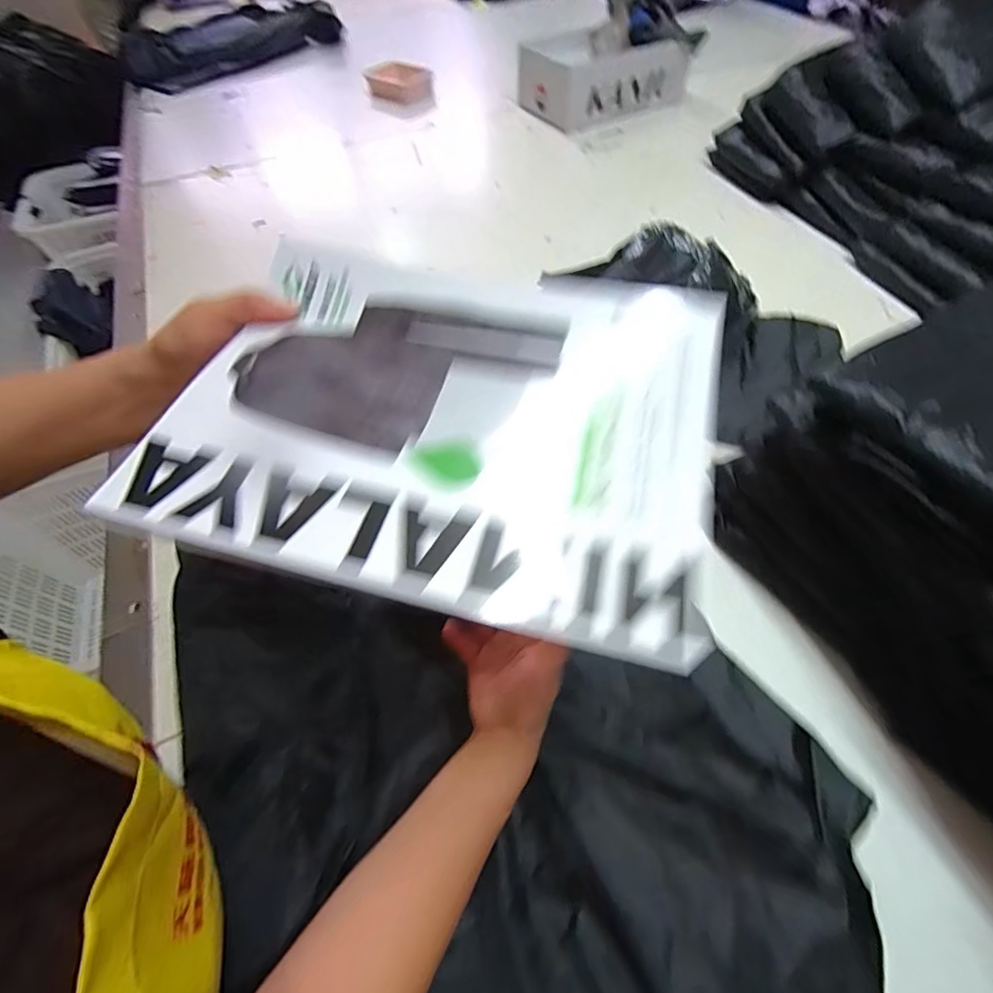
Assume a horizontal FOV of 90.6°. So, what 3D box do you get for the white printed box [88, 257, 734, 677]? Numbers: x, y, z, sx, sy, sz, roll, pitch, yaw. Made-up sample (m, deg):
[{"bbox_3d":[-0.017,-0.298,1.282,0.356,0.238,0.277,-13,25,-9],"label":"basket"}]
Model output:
[{"bbox_3d":[-0.025,-0.047,0.273,0.279,0.029,0.218,11,57,11],"label":"white printed box"}]

